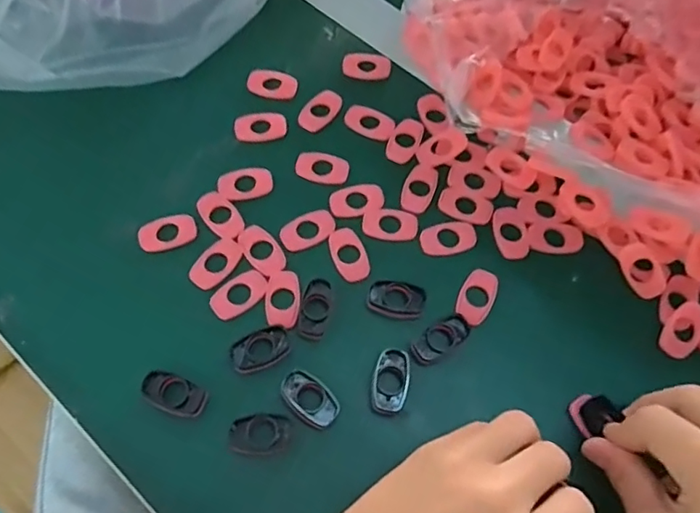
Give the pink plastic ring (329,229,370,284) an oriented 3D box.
[{"bbox_3d":[-0.001,-0.001,0.316,0.019,0.004,0.034,-19,67,-9],"label":"pink plastic ring"}]

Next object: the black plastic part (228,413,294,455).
[{"bbox_3d":[-0.044,0.088,0.274,0.031,0.006,0.019,-2,66,-2],"label":"black plastic part"}]

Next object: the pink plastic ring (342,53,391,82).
[{"bbox_3d":[0.011,-0.129,0.373,0.032,0.006,0.018,10,66,4],"label":"pink plastic ring"}]

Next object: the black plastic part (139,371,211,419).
[{"bbox_3d":[-0.090,0.070,0.279,0.034,0.004,0.018,23,67,9],"label":"black plastic part"}]

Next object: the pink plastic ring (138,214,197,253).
[{"bbox_3d":[-0.106,-0.015,0.318,0.033,0.004,0.021,-15,67,-7],"label":"pink plastic ring"}]

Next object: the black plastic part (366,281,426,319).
[{"bbox_3d":[0.026,0.023,0.303,0.030,0.006,0.020,17,67,7],"label":"black plastic part"}]

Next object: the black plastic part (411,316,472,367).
[{"bbox_3d":[0.049,0.044,0.298,0.035,0.004,0.016,-30,70,-13],"label":"black plastic part"}]

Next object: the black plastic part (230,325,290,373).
[{"bbox_3d":[-0.047,0.049,0.290,0.031,0.005,0.018,-24,68,-11],"label":"black plastic part"}]

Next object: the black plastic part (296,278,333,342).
[{"bbox_3d":[-0.019,0.028,0.299,0.016,0.005,0.032,14,66,5],"label":"black plastic part"}]

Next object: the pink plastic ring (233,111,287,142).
[{"bbox_3d":[-0.057,-0.084,0.352,0.033,0.004,0.021,-11,66,-6],"label":"pink plastic ring"}]

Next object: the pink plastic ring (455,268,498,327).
[{"bbox_3d":[0.072,0.022,0.308,0.019,0.004,0.033,25,68,10],"label":"pink plastic ring"}]

